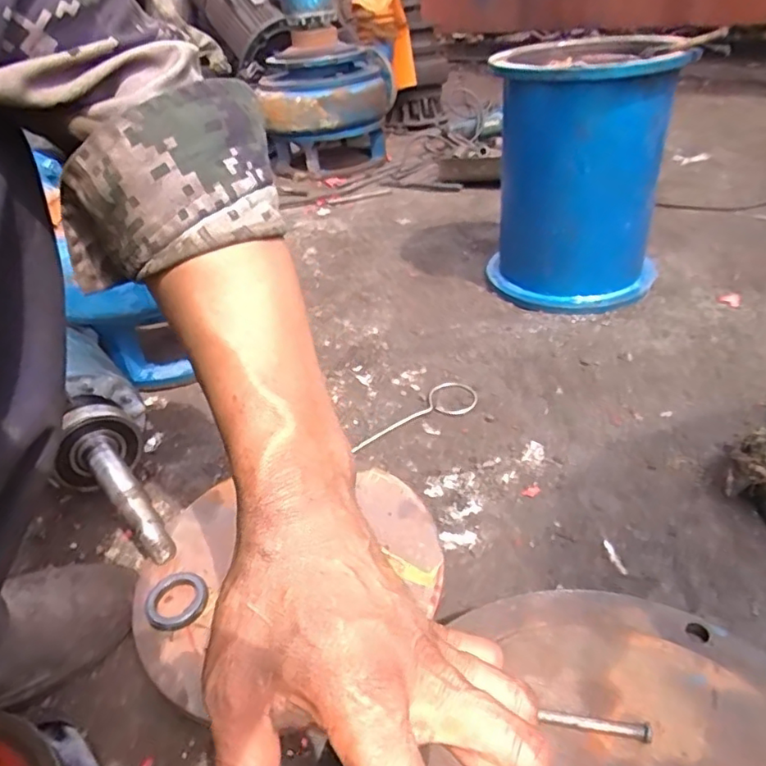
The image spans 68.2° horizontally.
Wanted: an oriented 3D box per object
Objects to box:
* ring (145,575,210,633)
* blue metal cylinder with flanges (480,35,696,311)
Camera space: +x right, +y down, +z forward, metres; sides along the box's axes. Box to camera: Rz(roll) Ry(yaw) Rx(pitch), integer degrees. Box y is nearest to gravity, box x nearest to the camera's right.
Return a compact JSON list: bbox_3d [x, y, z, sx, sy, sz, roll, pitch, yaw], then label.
[{"bbox_3d":[-0.155,0.165,0.423,0.047,0.013,0.040,-14,36,-9],"label":"ring"},{"bbox_3d":[0.275,-0.297,0.813,0.236,0.314,0.243,4,38,16],"label":"blue metal cylinder with flanges"}]

